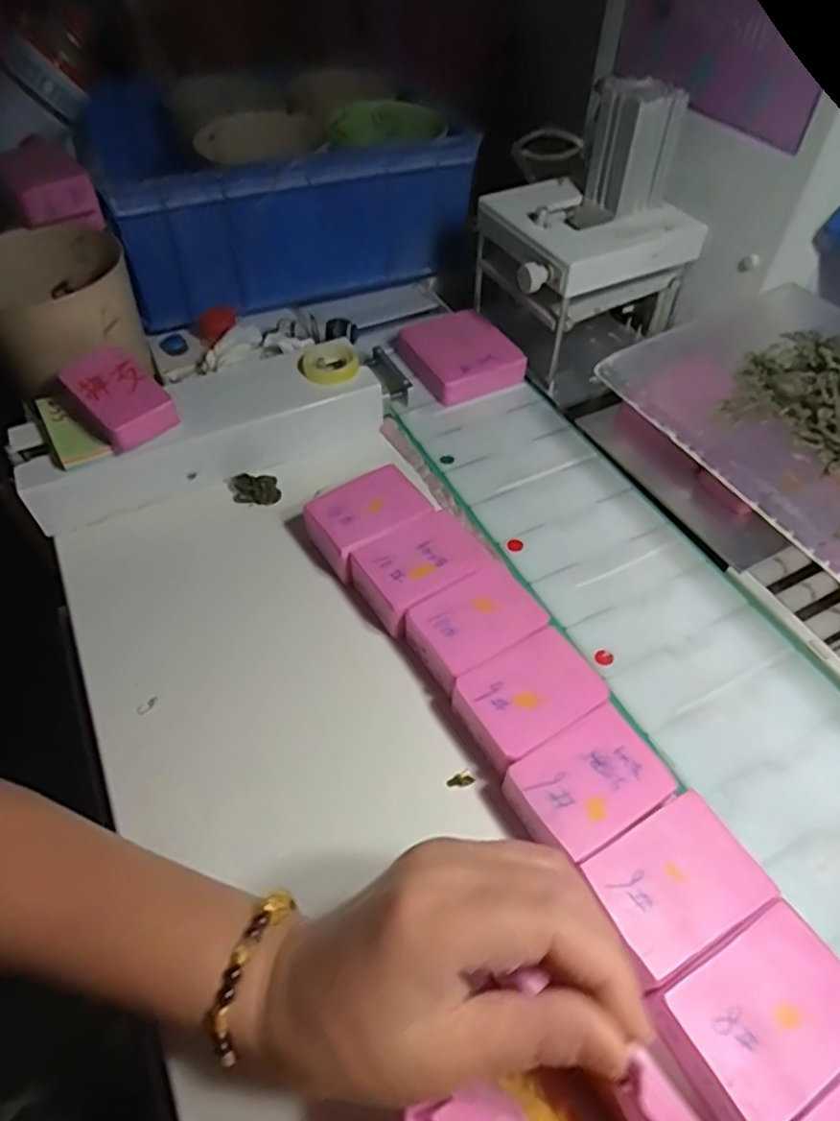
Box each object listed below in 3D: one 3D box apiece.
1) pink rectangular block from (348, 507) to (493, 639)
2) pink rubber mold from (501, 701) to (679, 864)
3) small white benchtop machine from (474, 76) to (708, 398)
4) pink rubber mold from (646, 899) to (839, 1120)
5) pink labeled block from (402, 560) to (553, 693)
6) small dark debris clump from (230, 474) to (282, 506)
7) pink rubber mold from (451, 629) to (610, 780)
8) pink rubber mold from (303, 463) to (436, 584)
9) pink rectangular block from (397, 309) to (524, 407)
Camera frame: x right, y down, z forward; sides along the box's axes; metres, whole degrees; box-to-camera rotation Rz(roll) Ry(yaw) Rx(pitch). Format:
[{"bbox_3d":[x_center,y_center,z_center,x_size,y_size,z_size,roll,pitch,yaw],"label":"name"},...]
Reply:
[{"bbox_3d":[0.001,0.007,0.407,0.075,0.031,0.054,-28,57,-18],"label":"pink rectangular block"},{"bbox_3d":[0.081,0.113,0.322,0.072,0.027,0.051,-27,57,-18],"label":"pink rubber mold"},{"bbox_3d":[0.125,-0.258,0.515,0.142,0.174,0.127,-23,55,-15],"label":"small white benchtop machine"},{"bbox_3d":[0.136,0.185,0.263,0.077,0.029,0.051,-25,56,-16],"label":"pink rubber mold"},{"bbox_3d":[0.032,0.041,0.380,0.075,0.029,0.052,-31,58,-20],"label":"pink labeled block"},{"bbox_3d":[-0.120,-0.053,0.473,0.035,0.006,0.026,-5,53,-2],"label":"small dark debris clump"},{"bbox_3d":[0.059,0.076,0.352,0.073,0.029,0.052,-28,57,-18],"label":"pink rubber mold"},{"bbox_3d":[-0.034,-0.025,0.433,0.075,0.034,0.052,-29,57,-19],"label":"pink rubber mold"},{"bbox_3d":[0.033,-0.171,0.542,0.080,0.026,0.089,-20,55,-13],"label":"pink rectangular block"}]

